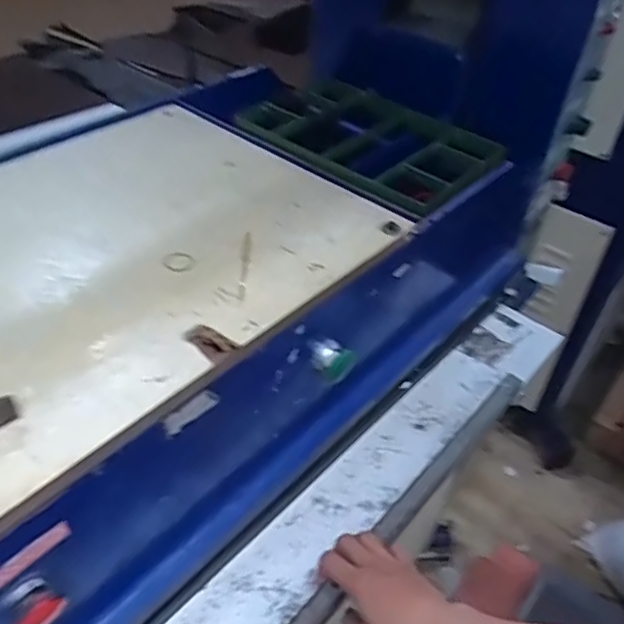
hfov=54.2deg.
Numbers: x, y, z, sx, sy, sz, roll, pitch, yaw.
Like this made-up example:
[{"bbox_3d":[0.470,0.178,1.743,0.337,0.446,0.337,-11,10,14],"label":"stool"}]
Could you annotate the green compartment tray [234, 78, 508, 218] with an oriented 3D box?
[{"bbox_3d":[0.071,-0.197,0.835,0.307,0.110,0.209,32,50,27],"label":"green compartment tray"}]

